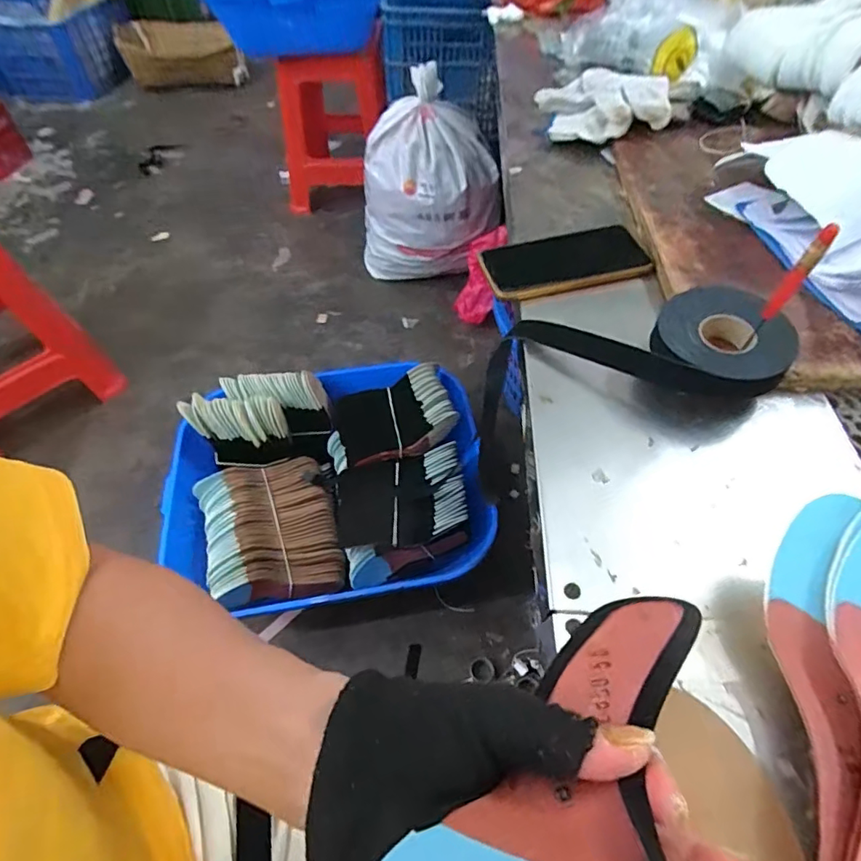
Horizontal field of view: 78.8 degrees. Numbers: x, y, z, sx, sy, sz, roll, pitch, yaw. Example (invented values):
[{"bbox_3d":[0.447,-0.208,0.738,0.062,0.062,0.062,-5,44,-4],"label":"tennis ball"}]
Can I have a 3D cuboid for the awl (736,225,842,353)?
[{"bbox_3d":[0.247,-0.097,0.365,0.011,0.101,0.015,32,60,23],"label":"awl"}]

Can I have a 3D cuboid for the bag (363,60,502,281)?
[{"bbox_3d":[-0.013,-0.670,1.466,0.375,0.482,0.271,-3,53,-1],"label":"bag"}]

